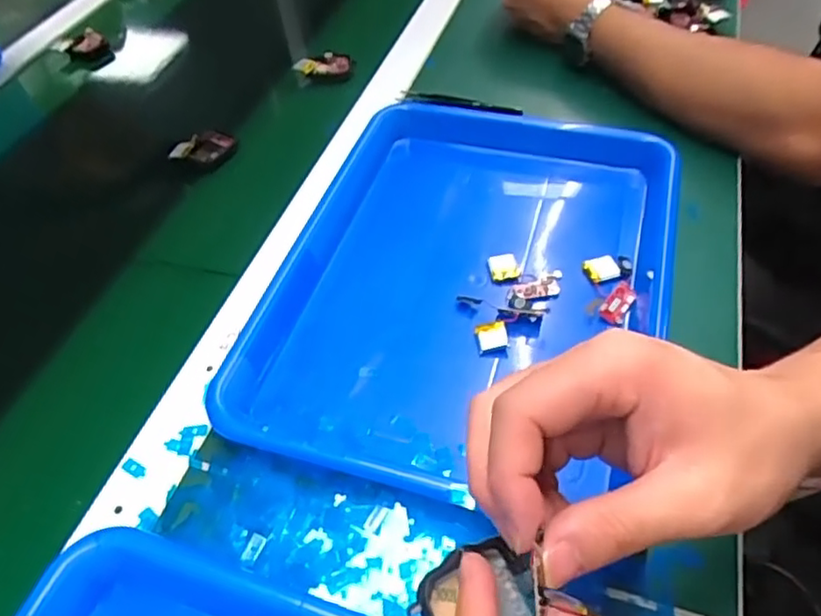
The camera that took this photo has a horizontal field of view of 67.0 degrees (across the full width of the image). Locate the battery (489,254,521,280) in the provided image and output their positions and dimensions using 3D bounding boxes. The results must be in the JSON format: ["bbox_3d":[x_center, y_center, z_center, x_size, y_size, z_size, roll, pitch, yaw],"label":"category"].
[{"bbox_3d":[0.066,-0.030,0.439,0.020,0.007,0.017,-8,51,-2],"label":"battery"}]

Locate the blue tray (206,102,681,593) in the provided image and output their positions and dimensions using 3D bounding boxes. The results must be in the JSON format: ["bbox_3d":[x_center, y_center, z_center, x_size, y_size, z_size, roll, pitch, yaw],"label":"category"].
[{"bbox_3d":[0.043,-0.023,0.432,0.256,0.038,0.334,11,53,13],"label":"blue tray"}]

